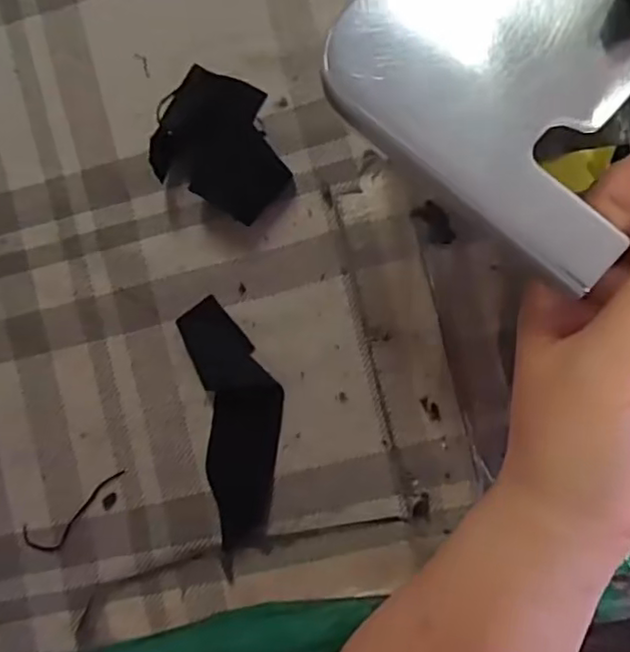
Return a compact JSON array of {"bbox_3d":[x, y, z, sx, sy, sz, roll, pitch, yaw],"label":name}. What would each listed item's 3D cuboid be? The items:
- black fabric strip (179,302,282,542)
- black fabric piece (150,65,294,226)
[{"bbox_3d":[-0.034,0.043,0.292,0.037,0.007,0.108,-10,88,7],"label":"black fabric strip"},{"bbox_3d":[-0.040,-0.083,0.291,0.062,0.017,0.057,0,89,7],"label":"black fabric piece"}]

